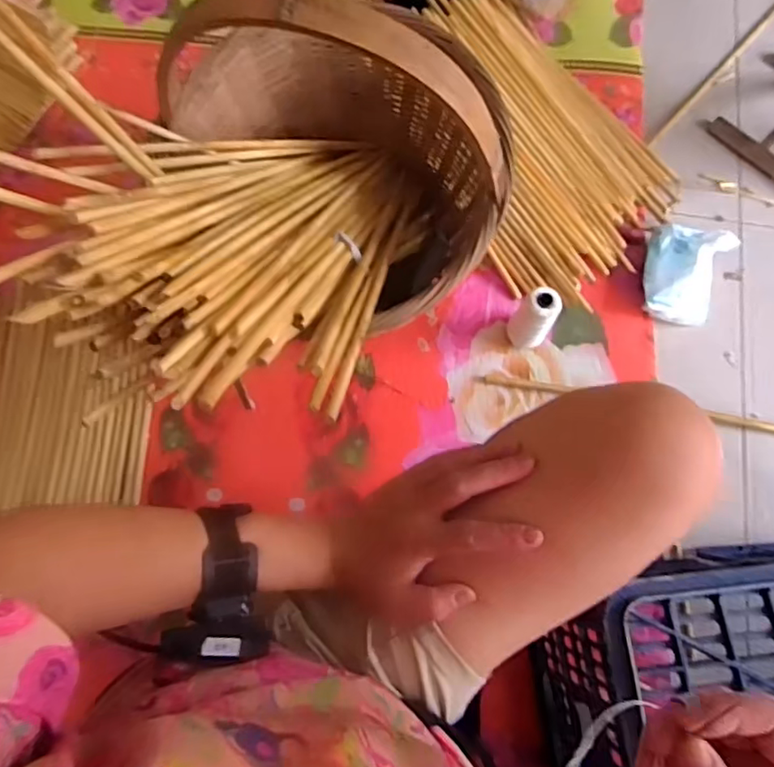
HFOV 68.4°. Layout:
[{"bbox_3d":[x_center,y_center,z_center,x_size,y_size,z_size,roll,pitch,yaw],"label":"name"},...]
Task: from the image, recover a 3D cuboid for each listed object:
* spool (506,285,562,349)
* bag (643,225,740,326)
[{"bbox_3d":[0.206,-0.089,0.801,0.054,0.110,0.049,33,76,8],"label":"spool"},{"bbox_3d":[0.444,-0.161,0.856,0.114,0.065,0.136,14,74,3],"label":"bag"}]

